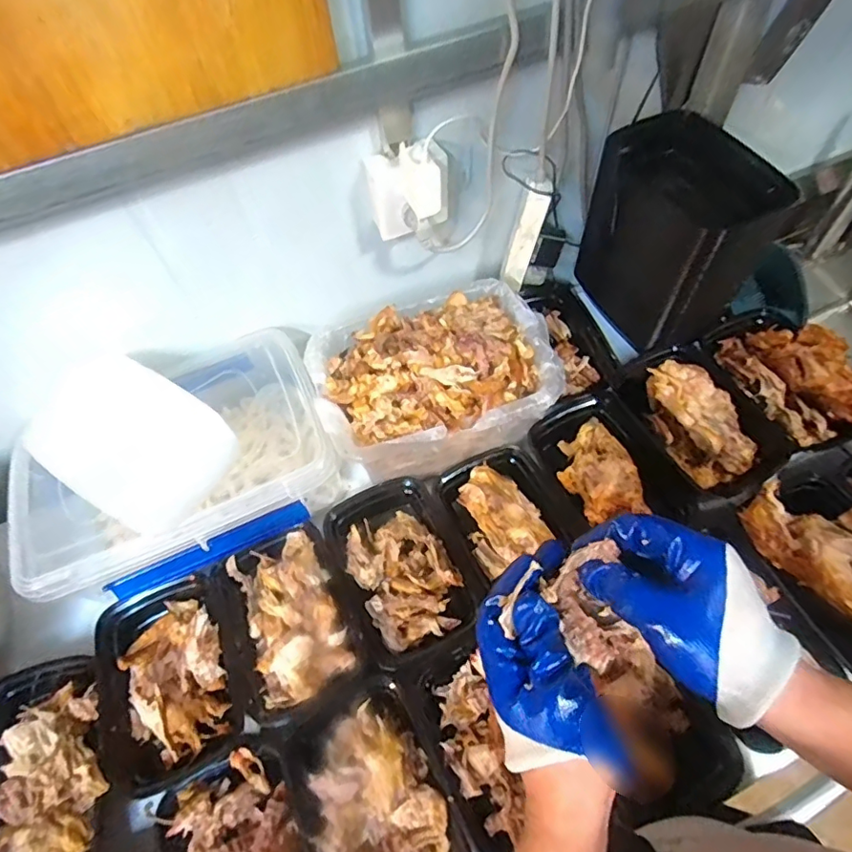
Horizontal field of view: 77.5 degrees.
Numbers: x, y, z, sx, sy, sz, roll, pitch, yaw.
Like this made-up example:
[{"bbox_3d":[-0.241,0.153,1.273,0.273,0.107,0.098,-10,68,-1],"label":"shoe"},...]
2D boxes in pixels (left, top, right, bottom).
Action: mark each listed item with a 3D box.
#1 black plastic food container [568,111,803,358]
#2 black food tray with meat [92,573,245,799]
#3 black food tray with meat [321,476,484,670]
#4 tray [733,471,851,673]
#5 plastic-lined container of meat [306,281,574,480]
[{"bbox_3d":[0.327,-0.243,0.720,0.140,0.253,0.189,-27,62,-11],"label":"black plastic food container"},{"bbox_3d":[-0.286,0.278,0.588,0.139,0.055,0.193,-24,61,-9],"label":"black food tray with meat"},{"bbox_3d":[-0.032,0.167,0.638,0.136,0.052,0.199,-26,61,-10],"label":"black food tray with meat"},{"bbox_3d":[0.448,0.148,0.559,0.141,0.070,0.203,-26,61,-10],"label":"tray"},{"bbox_3d":[0.012,-0.054,0.657,0.274,0.151,0.199,-17,60,-5],"label":"plastic-lined container of meat"}]

